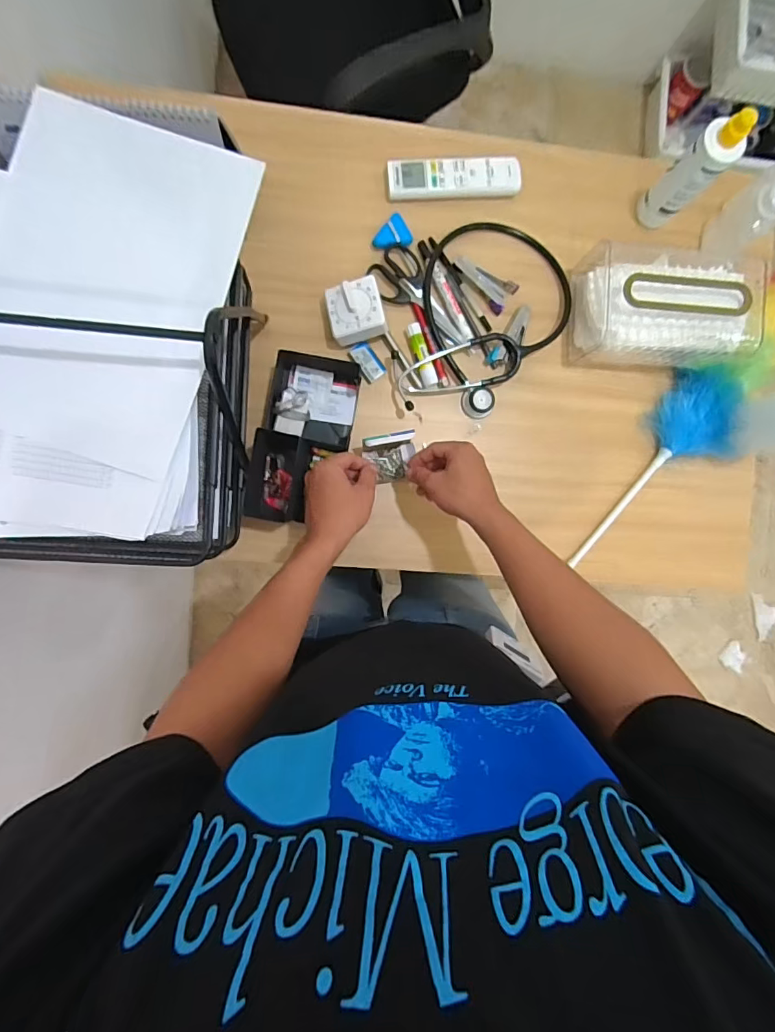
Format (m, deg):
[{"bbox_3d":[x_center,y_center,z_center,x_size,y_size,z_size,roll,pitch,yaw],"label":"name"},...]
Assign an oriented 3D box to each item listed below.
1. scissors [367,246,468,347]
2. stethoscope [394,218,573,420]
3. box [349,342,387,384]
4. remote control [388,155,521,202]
[{"bbox_3d":[0.037,-0.286,0.643,0.066,0.006,0.152,-32,94,-3],"label":"scissors"},{"bbox_3d":[0.139,-0.259,0.642,0.202,0.032,0.274,12,91,-5],"label":"stethoscope"},{"bbox_3d":[-0.027,-0.206,0.641,0.028,0.009,0.050,-38,95,-3],"label":"box"},{"bbox_3d":[0.090,-0.448,0.640,0.176,0.014,0.053,-5,92,-5],"label":"remote control"}]

